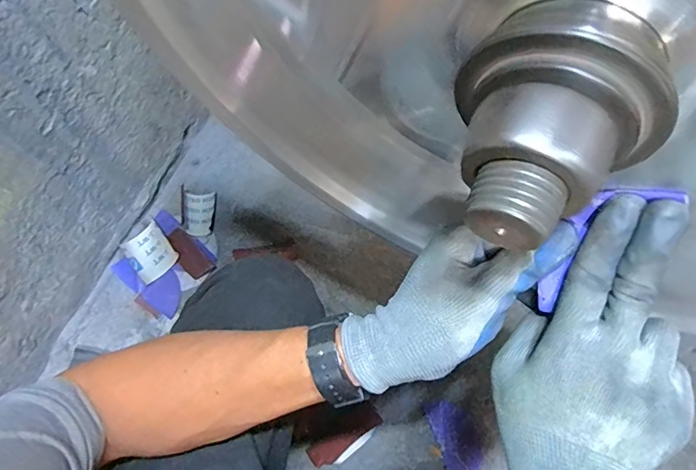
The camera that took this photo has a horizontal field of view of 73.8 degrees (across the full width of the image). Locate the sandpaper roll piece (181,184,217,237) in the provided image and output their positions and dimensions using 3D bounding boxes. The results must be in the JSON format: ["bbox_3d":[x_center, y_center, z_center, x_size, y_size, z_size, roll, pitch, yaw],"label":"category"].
[{"bbox_3d":[-0.286,-0.040,0.884,0.065,0.017,0.093,6,65,-20],"label":"sandpaper roll piece"}]

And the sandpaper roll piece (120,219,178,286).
[{"bbox_3d":[-0.371,0.034,0.868,0.079,0.024,0.091,-39,77,-13],"label":"sandpaper roll piece"}]

